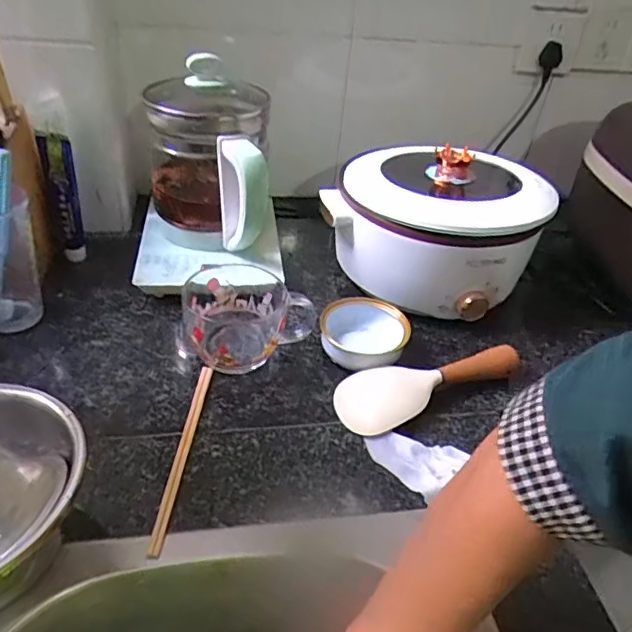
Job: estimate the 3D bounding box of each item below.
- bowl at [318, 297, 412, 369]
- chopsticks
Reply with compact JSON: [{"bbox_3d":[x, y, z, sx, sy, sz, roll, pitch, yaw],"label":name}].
[{"bbox_3d":[0.053,0.023,0.631,0.097,0.039,0.094,3,39,-3],"label":"bowl"},{"bbox_3d":[-0.121,0.121,0.511,0.013,0.004,0.205,5,38,0],"label":"chopsticks"}]

